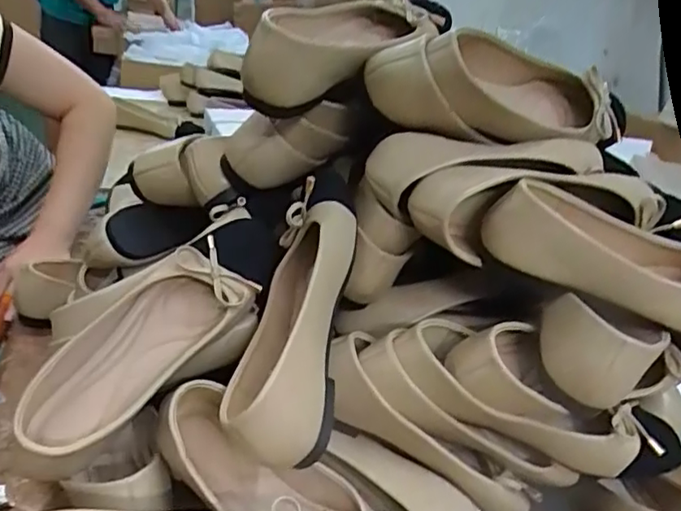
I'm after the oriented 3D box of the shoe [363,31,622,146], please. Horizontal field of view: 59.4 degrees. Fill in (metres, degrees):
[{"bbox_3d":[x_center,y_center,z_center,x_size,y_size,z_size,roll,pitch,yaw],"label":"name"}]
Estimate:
[{"bbox_3d":[0.145,-0.138,0.514,0.243,0.082,0.079,-7,27,-29],"label":"shoe"}]

